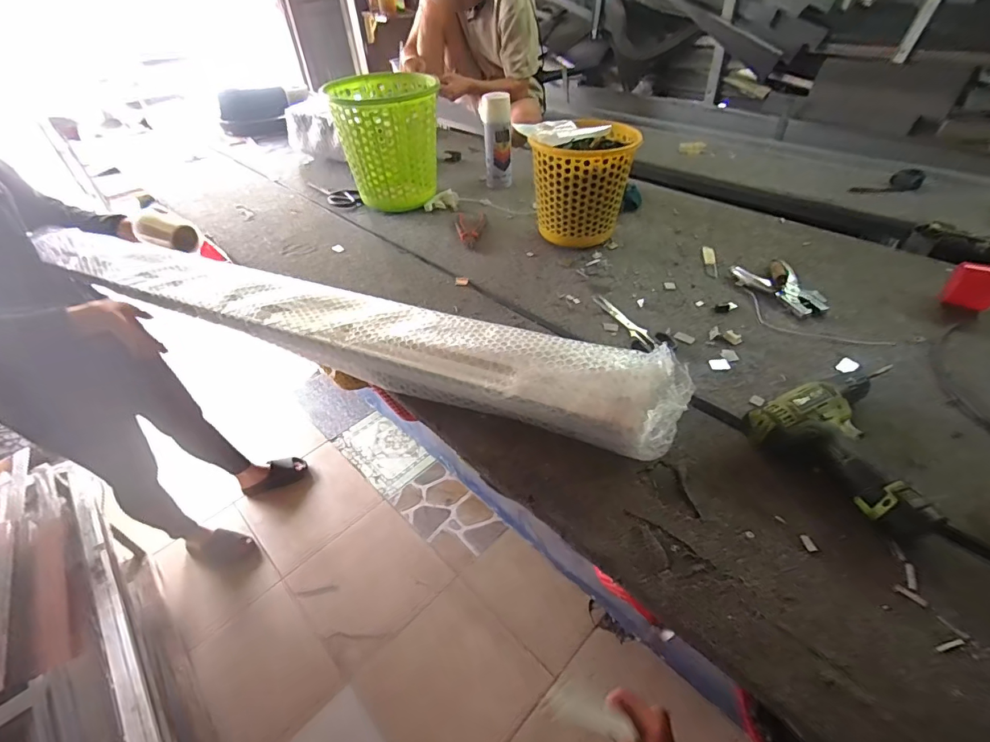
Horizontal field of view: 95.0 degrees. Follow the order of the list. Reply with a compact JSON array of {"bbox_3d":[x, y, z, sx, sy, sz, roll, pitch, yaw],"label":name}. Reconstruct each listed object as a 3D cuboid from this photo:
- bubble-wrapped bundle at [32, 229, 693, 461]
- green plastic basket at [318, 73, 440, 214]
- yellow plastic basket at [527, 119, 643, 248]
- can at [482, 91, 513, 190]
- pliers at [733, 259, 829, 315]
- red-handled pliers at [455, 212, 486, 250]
[{"bbox_3d":[-0.323,-0.083,0.743,1.179,0.084,0.125,14,47,22],"label":"bubble-wrapped bundle"},{"bbox_3d":[-0.239,-0.527,1.060,0.220,0.239,0.219,-18,45,-15],"label":"green plastic basket"},{"bbox_3d":[0.173,-0.345,0.868,0.177,0.190,0.155,13,46,17],"label":"yellow plastic basket"},{"bbox_3d":[0.006,-0.538,1.079,0.070,0.202,0.068,2,43,6],"label":"can"},{"bbox_3d":[0.486,-0.146,0.775,0.096,0.025,0.150,-6,43,-3],"label":"pliers"},{"bbox_3d":[-0.051,-0.308,0.981,0.066,0.010,0.142,-4,43,-1],"label":"red-handled pliers"}]

